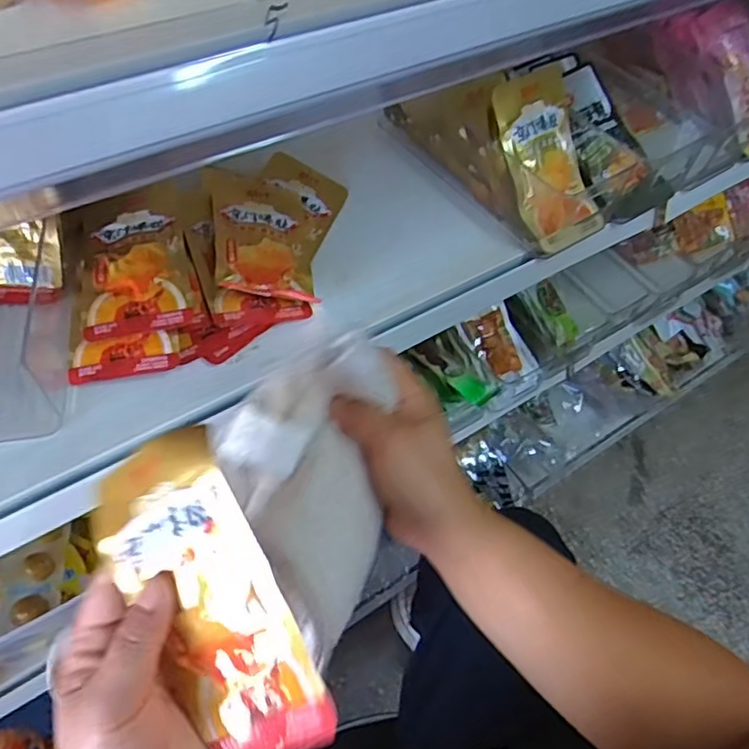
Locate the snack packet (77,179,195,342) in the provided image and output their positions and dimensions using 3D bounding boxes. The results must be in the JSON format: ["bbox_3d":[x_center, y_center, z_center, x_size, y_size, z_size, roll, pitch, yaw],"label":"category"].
[{"bbox_3d":[-0.188,-0.094,0.484,0.079,0.013,0.151,-12,57,-13],"label":"snack packet"}]

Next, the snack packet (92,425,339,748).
[{"bbox_3d":[-0.076,0.100,0.279,0.080,0.011,0.149,-37,79,21],"label":"snack packet"}]

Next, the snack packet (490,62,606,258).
[{"bbox_3d":[0.158,-0.189,0.548,0.075,0.150,0.029,-28,18,-20],"label":"snack packet"}]

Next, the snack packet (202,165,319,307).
[{"bbox_3d":[-0.097,-0.124,0.528,0.080,0.014,0.159,2,54,-23],"label":"snack packet"}]

